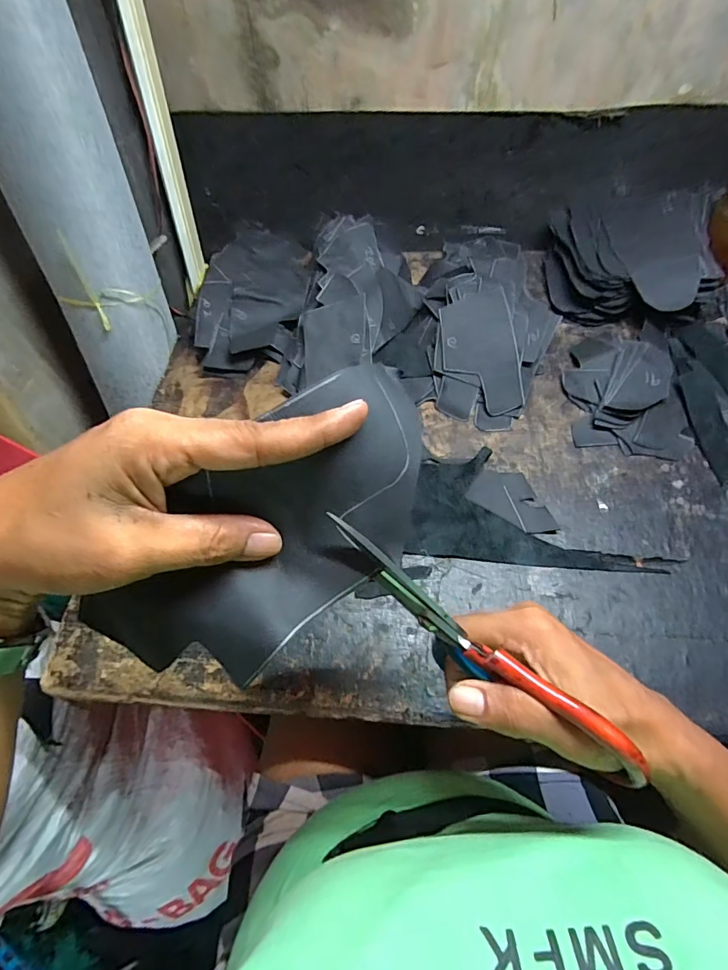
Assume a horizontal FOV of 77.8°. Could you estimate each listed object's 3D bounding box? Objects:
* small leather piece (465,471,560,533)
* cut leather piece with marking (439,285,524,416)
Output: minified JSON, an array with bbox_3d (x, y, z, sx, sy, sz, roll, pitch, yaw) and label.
[{"bbox_3d":[0.150,0.015,0.447,0.086,0.006,0.057,32,62,16],"label":"small leather piece"},{"bbox_3d":[0.130,-0.148,0.504,0.078,0.011,0.137,-10,87,5],"label":"cut leather piece with marking"}]

